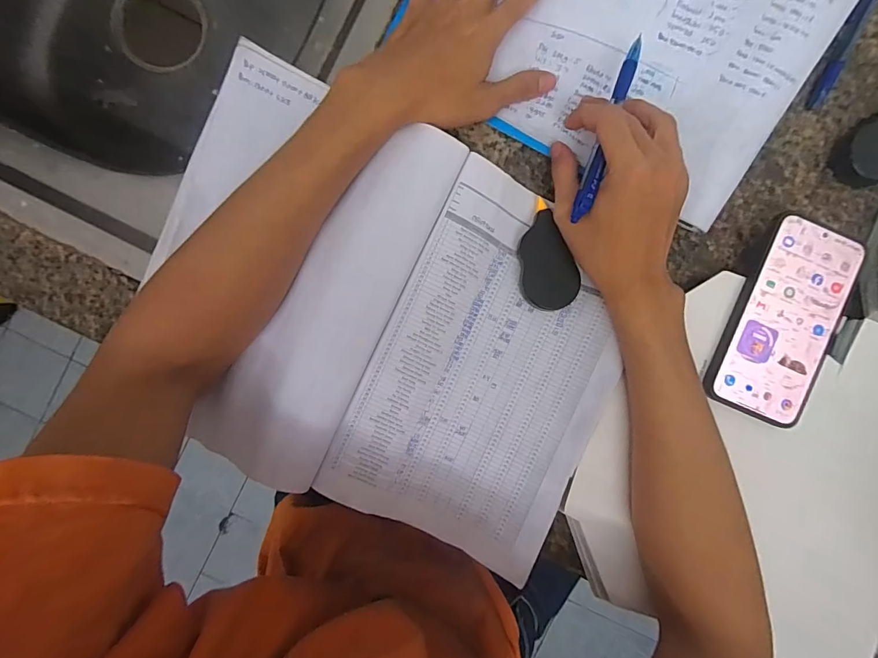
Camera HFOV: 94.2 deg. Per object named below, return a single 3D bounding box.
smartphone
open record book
[{"bbox_3d":[0.282,-0.007,0.330,0.082,0.005,0.161,23,90,0],"label":"smartphone"},{"bbox_3d":[-0.040,-0.005,0.328,0.370,0.039,0.289,24,91,-1],"label":"open record book"}]

